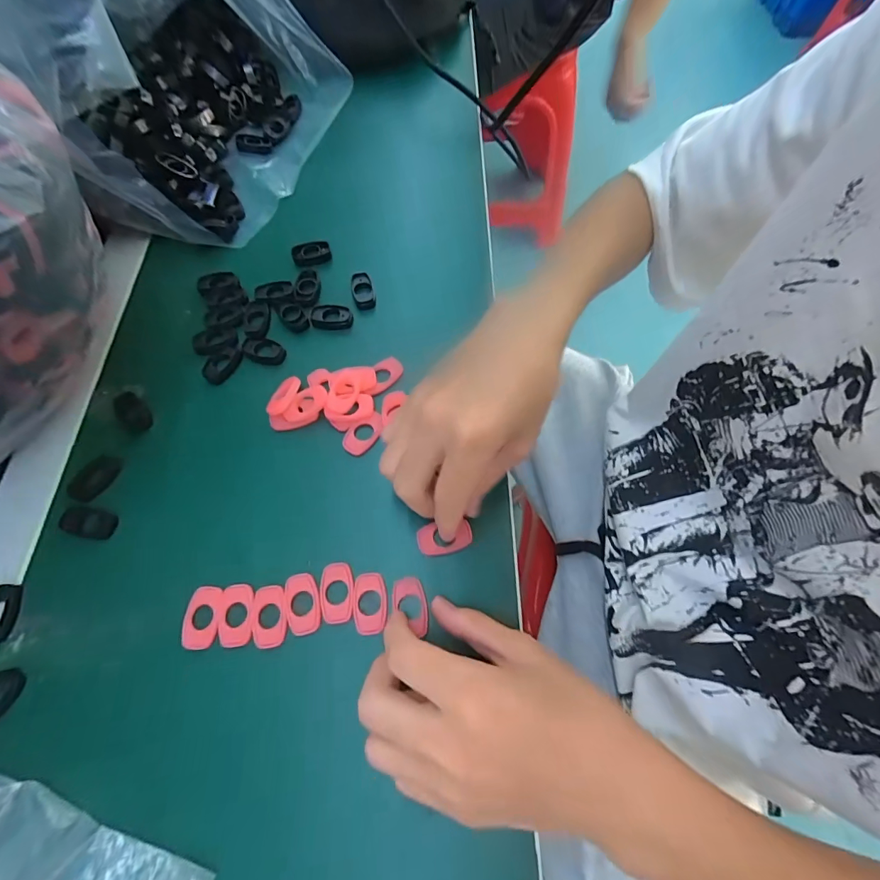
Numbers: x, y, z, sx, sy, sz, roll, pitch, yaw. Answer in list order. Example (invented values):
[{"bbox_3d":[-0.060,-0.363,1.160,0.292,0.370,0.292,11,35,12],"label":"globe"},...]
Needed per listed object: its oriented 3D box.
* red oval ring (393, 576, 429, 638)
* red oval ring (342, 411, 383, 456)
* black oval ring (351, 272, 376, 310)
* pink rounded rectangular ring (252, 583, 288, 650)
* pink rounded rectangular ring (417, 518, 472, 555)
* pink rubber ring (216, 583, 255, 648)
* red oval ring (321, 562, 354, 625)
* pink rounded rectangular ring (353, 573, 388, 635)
[{"bbox_3d":[-0.017,0.092,0.234,0.019,0.004,0.030,-7,66,-2],"label":"red oval ring"},{"bbox_3d":[-0.050,-0.005,0.277,0.031,0.006,0.020,-35,70,-14],"label":"red oval ring"},{"bbox_3d":[-0.061,-0.117,0.329,0.017,0.009,0.031,-14,66,-5],"label":"black oval ring"},{"bbox_3d":[-0.095,0.098,0.233,0.018,0.004,0.032,-9,66,-3],"label":"pink rounded rectangular ring"},{"bbox_3d":[0.003,0.057,0.246,0.032,0.009,0.017,-8,66,6],"label":"pink rounded rectangular ring"},{"bbox_3d":[-0.115,0.097,0.233,0.019,0.004,0.032,-7,66,-2],"label":"pink rubber ring"},{"bbox_3d":[-0.058,0.086,0.236,0.018,0.004,0.032,-7,66,-2],"label":"red oval ring"},{"bbox_3d":[-0.039,0.091,0.233,0.019,0.004,0.032,-5,66,-1],"label":"pink rounded rectangular ring"}]

